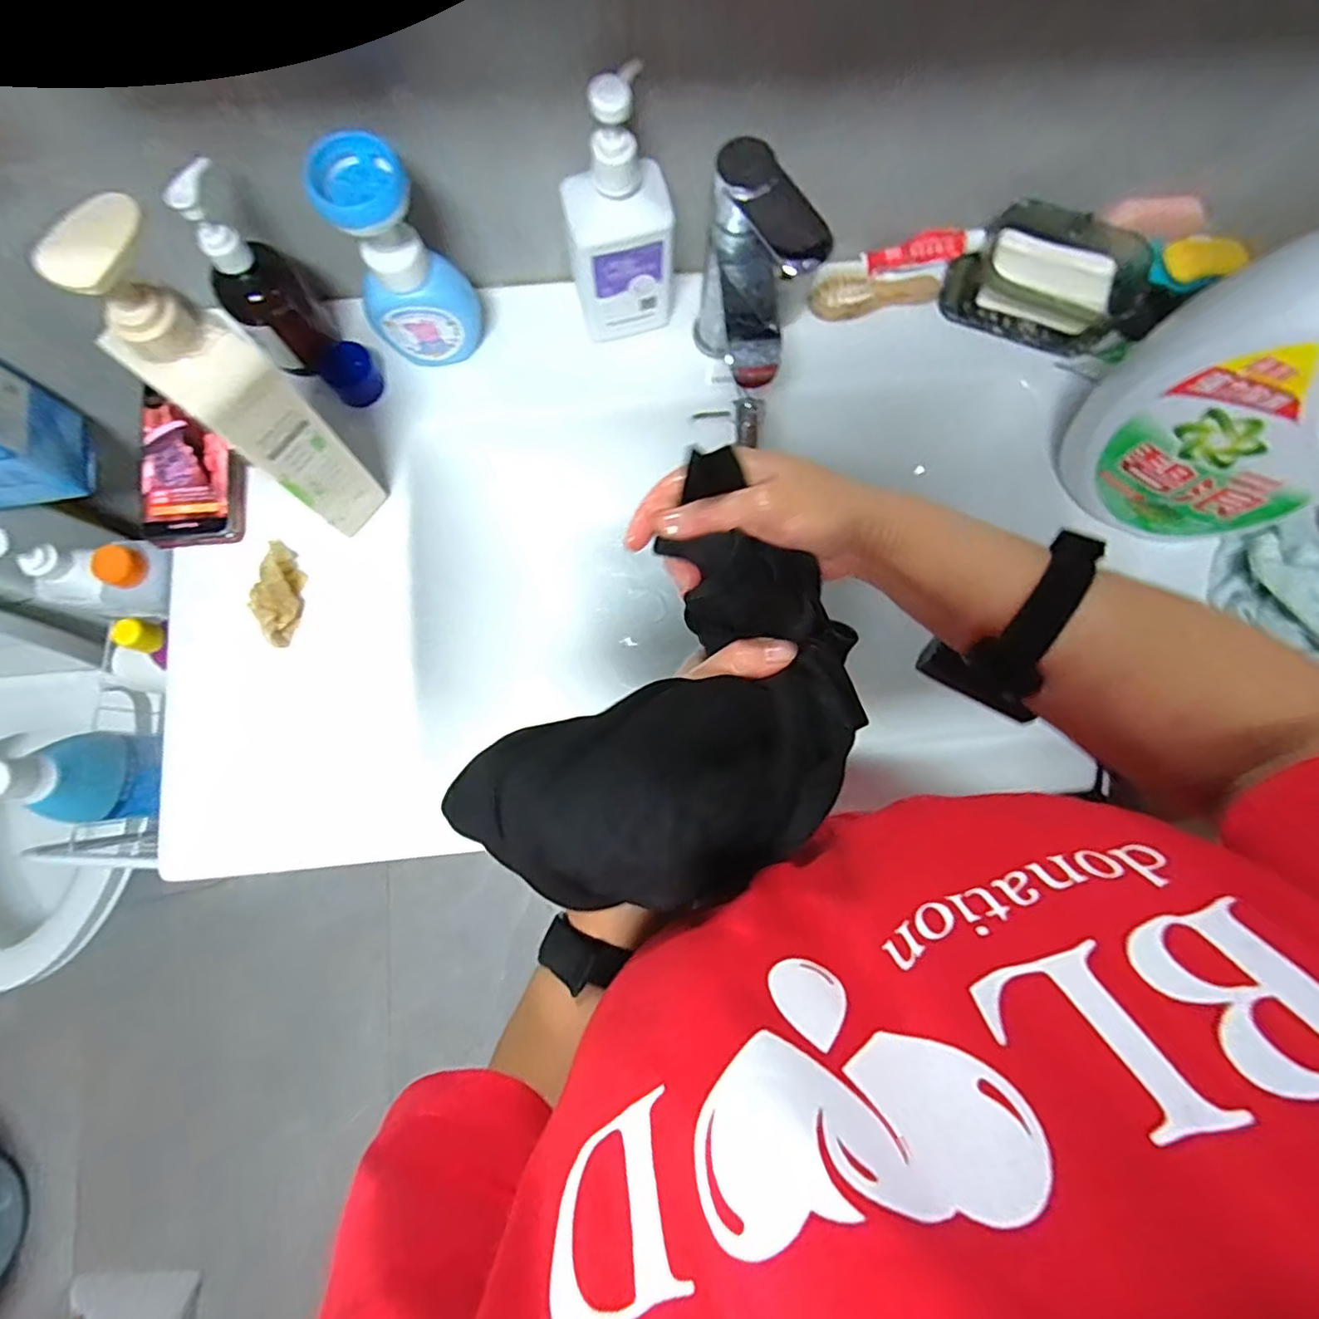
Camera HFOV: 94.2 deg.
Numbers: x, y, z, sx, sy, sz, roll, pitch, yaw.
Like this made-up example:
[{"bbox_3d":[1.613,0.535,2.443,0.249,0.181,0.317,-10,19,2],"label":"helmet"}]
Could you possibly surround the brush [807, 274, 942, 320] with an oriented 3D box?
[{"bbox_3d":[0.202,-0.347,0.576,0.123,0.024,0.035,-13,80,-3],"label":"brush"}]

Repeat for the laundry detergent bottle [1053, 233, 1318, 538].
[{"bbox_3d":[0.418,-0.185,0.387,0.085,0.316,0.163,-41,83,-8],"label":"laundry detergent bottle"}]

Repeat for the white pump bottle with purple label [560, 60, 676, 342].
[{"bbox_3d":[-0.031,-0.335,0.479,0.085,0.197,0.047,-16,80,-4],"label":"white pump bottle with purple label"}]

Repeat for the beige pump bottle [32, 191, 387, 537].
[{"bbox_3d":[-0.274,-0.172,0.412,0.073,0.253,0.063,38,81,6],"label":"beige pump bottle"}]

